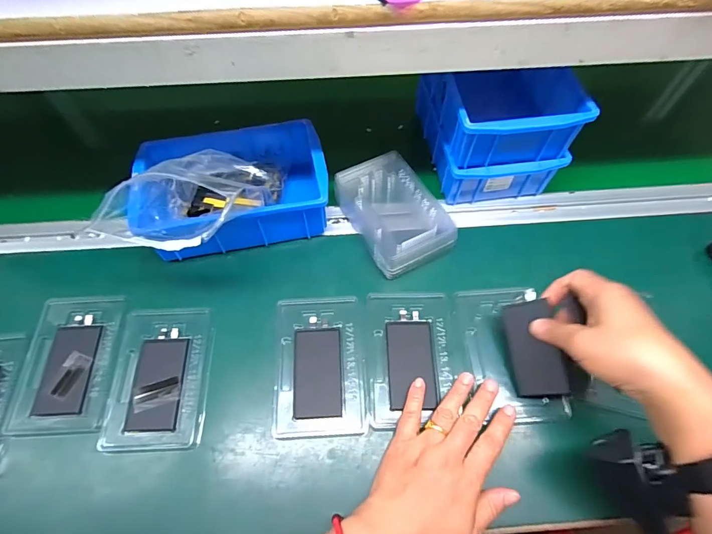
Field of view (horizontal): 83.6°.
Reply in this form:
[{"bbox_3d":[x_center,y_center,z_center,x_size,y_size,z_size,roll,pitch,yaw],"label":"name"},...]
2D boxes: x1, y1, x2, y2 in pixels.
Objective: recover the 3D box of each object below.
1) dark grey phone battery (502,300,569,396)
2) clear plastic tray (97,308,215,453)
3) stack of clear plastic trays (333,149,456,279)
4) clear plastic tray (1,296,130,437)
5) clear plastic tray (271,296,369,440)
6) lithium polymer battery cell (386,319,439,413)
[{"bbox_3d":[0.163,0.074,0.364,0.044,0.004,0.084,-11,80,29],"label":"dark grey phone battery"},{"bbox_3d":[-0.185,0.103,0.380,0.088,0.012,0.130,-2,61,-1],"label":"clear plastic tray"},{"bbox_3d":[0.042,-0.065,0.449,0.088,0.030,0.136,-24,64,-13],"label":"stack of clear plastic trays"},{"bbox_3d":[-0.275,0.090,0.387,0.085,0.016,0.132,-2,61,-1],"label":"clear plastic tray"},{"bbox_3d":[-0.035,0.091,0.382,0.084,0.005,0.131,-2,61,-1],"label":"clear plastic tray"},{"bbox_3d":[0.054,0.091,0.383,0.045,0.008,0.082,0,67,-2],"label":"lithium polymer battery cell"}]

